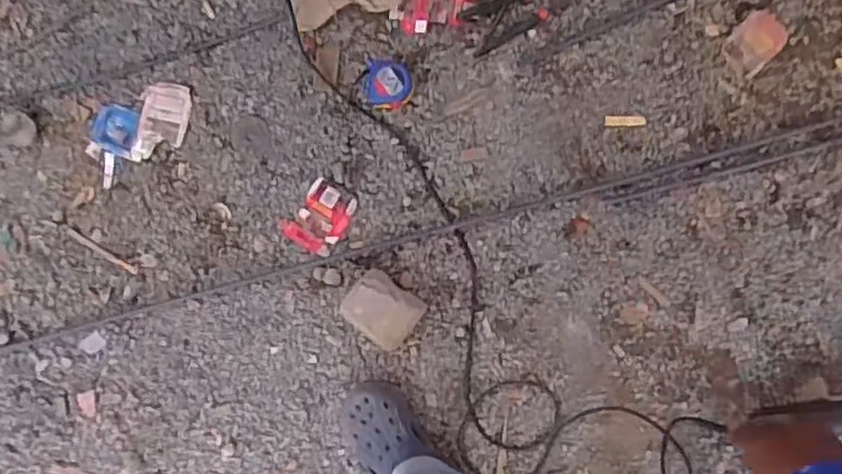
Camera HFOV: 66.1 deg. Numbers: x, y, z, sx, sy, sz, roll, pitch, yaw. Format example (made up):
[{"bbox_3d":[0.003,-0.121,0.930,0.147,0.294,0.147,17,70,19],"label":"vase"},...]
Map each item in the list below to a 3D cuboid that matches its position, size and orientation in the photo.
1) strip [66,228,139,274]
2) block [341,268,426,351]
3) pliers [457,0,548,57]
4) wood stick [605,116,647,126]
[{"bbox_3d":[-0.534,0.025,1.084,0.139,0.004,0.013,29,92,6],"label":"strip"},{"bbox_3d":[-0.062,0.113,1.002,0.112,0.078,0.090,31,92,6],"label":"block"},{"bbox_3d":[0.165,-0.361,0.993,0.207,0.015,0.070,-26,86,5],"label":"pliers"},{"bbox_3d":[0.312,-0.177,0.988,0.059,0.011,0.016,2,89,6],"label":"wood stick"}]

